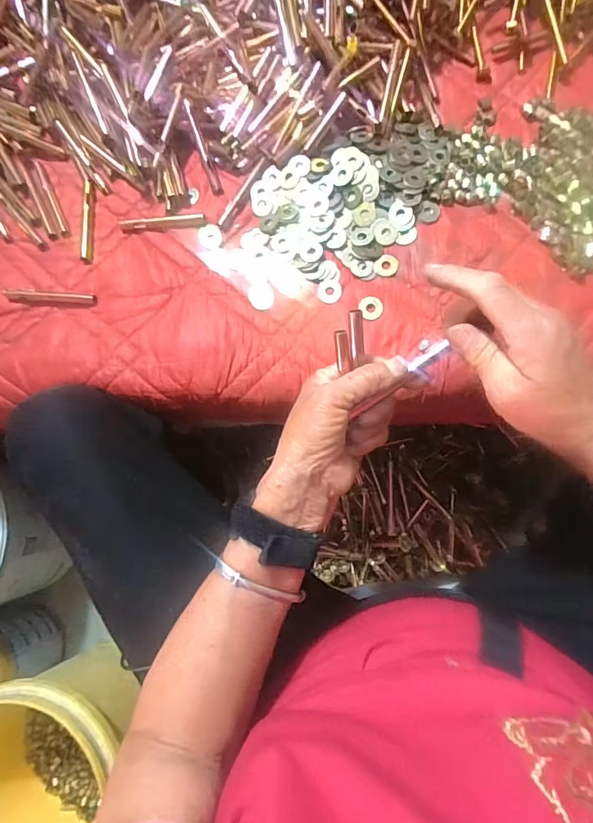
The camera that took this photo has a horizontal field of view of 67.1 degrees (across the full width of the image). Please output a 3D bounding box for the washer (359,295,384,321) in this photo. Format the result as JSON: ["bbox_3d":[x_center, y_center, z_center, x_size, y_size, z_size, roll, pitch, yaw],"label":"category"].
[{"bbox_3d":[0.069,-0.095,0.412,0.022,0.004,0.022,10,87,-1],"label":"washer"}]

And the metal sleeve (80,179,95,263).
[{"bbox_3d":[-0.210,-0.192,0.449,0.012,0.008,0.089,-3,79,6],"label":"metal sleeve"}]

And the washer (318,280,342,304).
[{"bbox_3d":[0.031,-0.111,0.414,0.022,0.004,0.022,-1,79,6],"label":"washer"}]

